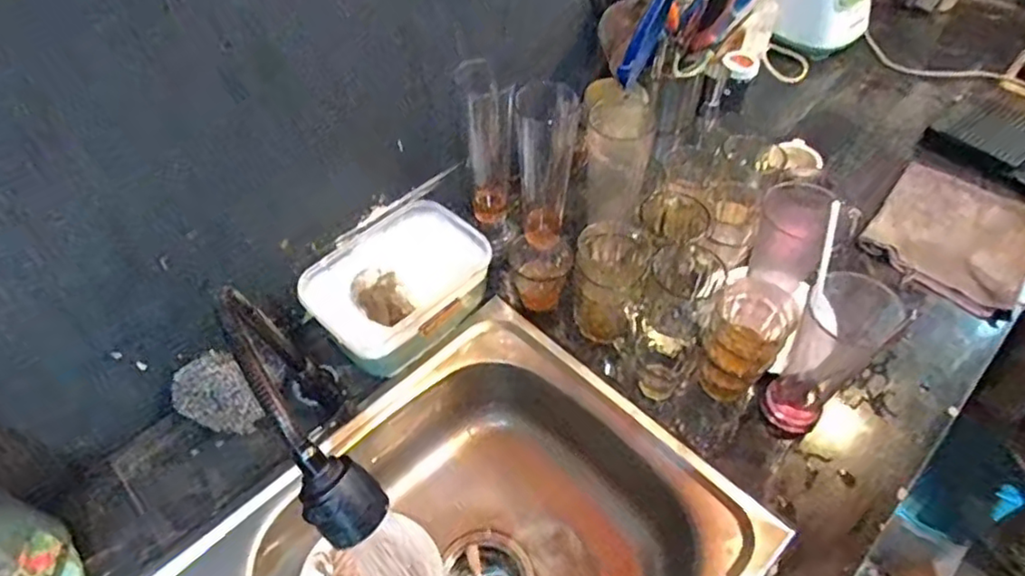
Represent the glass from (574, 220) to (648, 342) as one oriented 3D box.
[{"bbox_3d":[0.103,0.000,0.698,0.075,0.112,0.088,8,52,8],"label":"glass"}]

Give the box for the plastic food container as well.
[{"bbox_3d":[-0.138,0.001,0.722,0.149,0.090,0.210,37,61,26],"label":"plastic food container"}]

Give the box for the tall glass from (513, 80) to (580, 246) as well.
[{"bbox_3d":[0.034,-0.137,0.697,0.063,0.197,0.057,4,52,5],"label":"tall glass"}]

